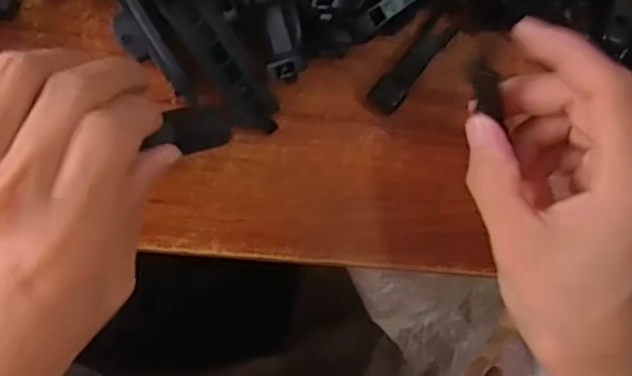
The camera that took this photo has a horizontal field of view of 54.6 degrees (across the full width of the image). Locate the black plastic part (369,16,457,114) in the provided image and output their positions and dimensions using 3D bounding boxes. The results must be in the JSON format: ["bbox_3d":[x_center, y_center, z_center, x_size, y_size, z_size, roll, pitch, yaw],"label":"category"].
[{"bbox_3d":[0.044,-0.056,0.277,0.013,0.008,0.052,40,80,-6],"label":"black plastic part"}]

